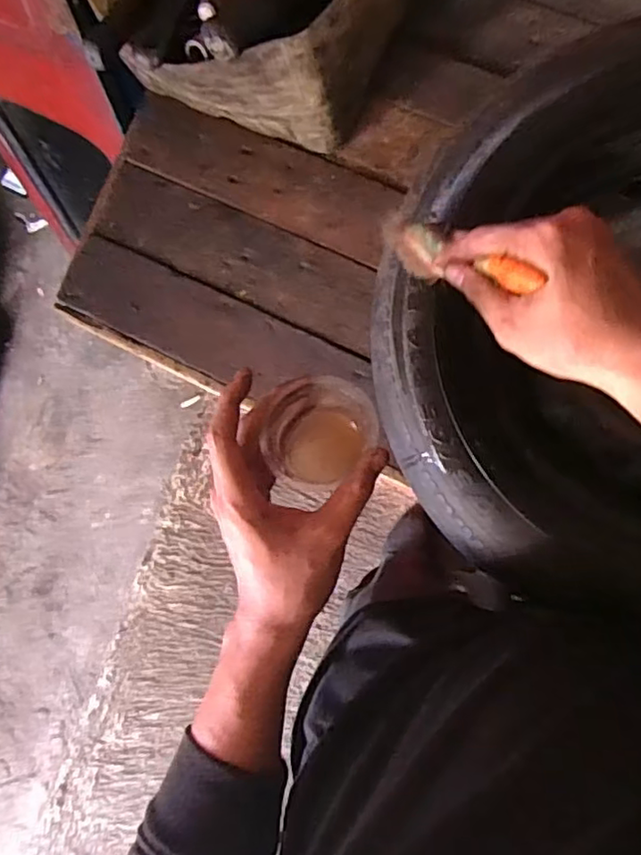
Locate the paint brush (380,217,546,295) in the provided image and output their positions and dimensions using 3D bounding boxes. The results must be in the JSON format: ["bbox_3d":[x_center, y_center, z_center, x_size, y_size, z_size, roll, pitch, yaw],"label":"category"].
[{"bbox_3d":[0.089,-0.114,0.424,0.018,0.170,0.039,-45,121,0],"label":"paint brush"}]

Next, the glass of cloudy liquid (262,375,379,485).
[{"bbox_3d":[0.001,0.002,0.411,0.070,0.065,0.061,-18,82,4],"label":"glass of cloudy liquid"}]

